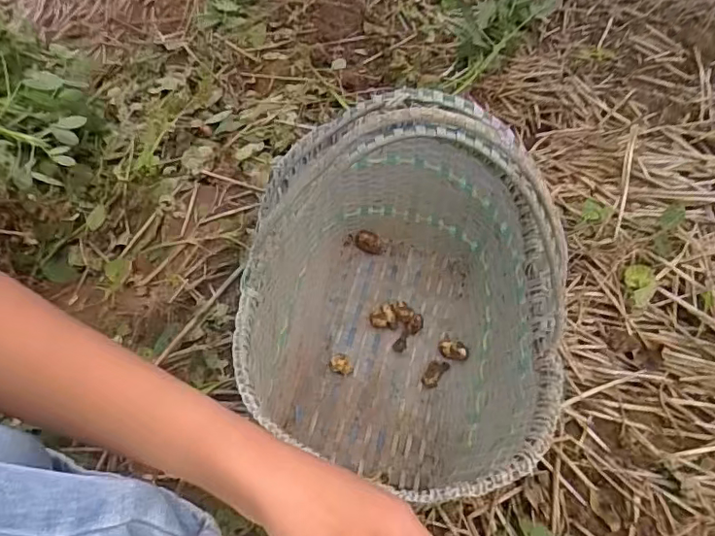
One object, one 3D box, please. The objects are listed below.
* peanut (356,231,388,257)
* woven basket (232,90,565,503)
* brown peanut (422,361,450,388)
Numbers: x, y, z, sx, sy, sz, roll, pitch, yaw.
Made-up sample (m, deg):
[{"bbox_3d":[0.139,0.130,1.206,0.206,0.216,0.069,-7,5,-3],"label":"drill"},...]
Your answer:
[{"bbox_3d":[0.016,-0.030,0.634,0.037,0.019,0.021,15,59,17],"label":"peanut"},{"bbox_3d":[0.038,0.015,0.457,0.256,0.300,0.317,9,58,13],"label":"woven basket"},{"bbox_3d":[0.080,0.106,0.551,0.016,0.016,0.032,31,65,25],"label":"brown peanut"}]

